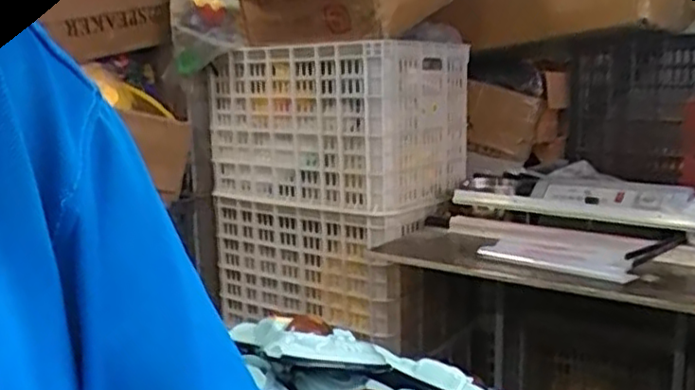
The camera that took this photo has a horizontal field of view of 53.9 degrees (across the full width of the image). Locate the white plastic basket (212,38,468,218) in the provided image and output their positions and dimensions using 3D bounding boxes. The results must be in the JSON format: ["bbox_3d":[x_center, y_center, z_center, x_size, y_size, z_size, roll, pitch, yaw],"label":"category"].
[{"bbox_3d":[-0.023,-0.176,1.728,0.525,0.372,0.397,7,12,41],"label":"white plastic basket"}]

